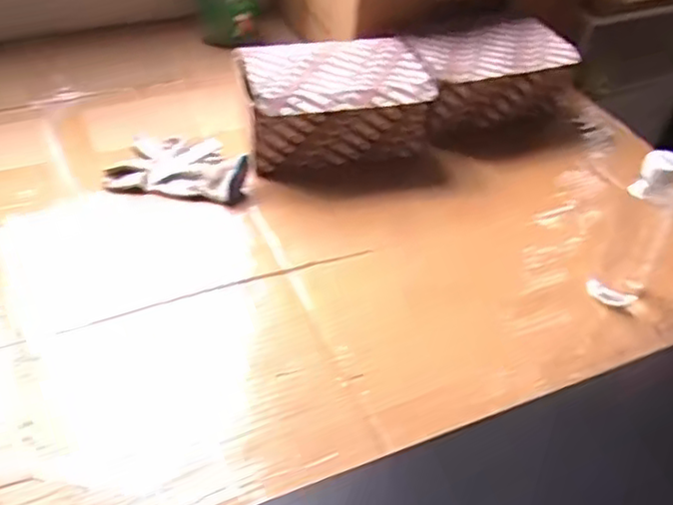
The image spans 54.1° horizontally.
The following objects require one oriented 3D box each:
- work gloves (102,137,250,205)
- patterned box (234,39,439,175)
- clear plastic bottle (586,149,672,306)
[{"bbox_3d":[-0.195,-0.116,0.829,0.169,0.033,0.109,8,43,2],"label":"work gloves"},{"bbox_3d":[-0.005,-0.198,0.885,0.236,0.107,0.157,-8,45,-16],"label":"patterned box"},{"bbox_3d":[0.324,-0.026,0.704,0.063,0.191,0.056,27,46,21],"label":"clear plastic bottle"}]

